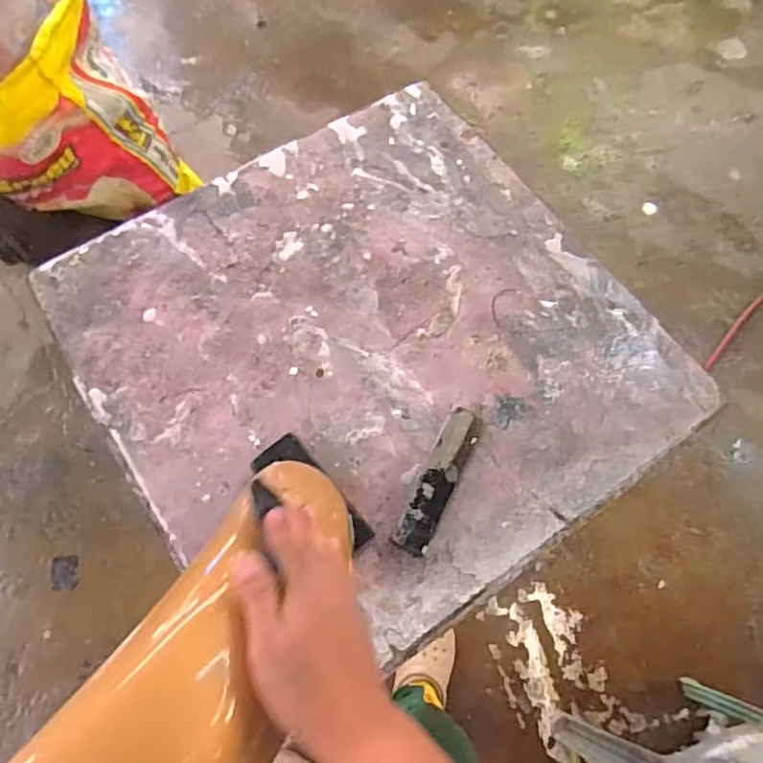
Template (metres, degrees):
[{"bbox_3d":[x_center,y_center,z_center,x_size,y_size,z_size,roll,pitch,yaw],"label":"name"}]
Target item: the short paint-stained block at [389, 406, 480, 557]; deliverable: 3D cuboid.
[{"bbox_3d":[0.061,0.103,0.635,0.038,0.019,0.160,25,70,7],"label":"short paint-stained block"}]

